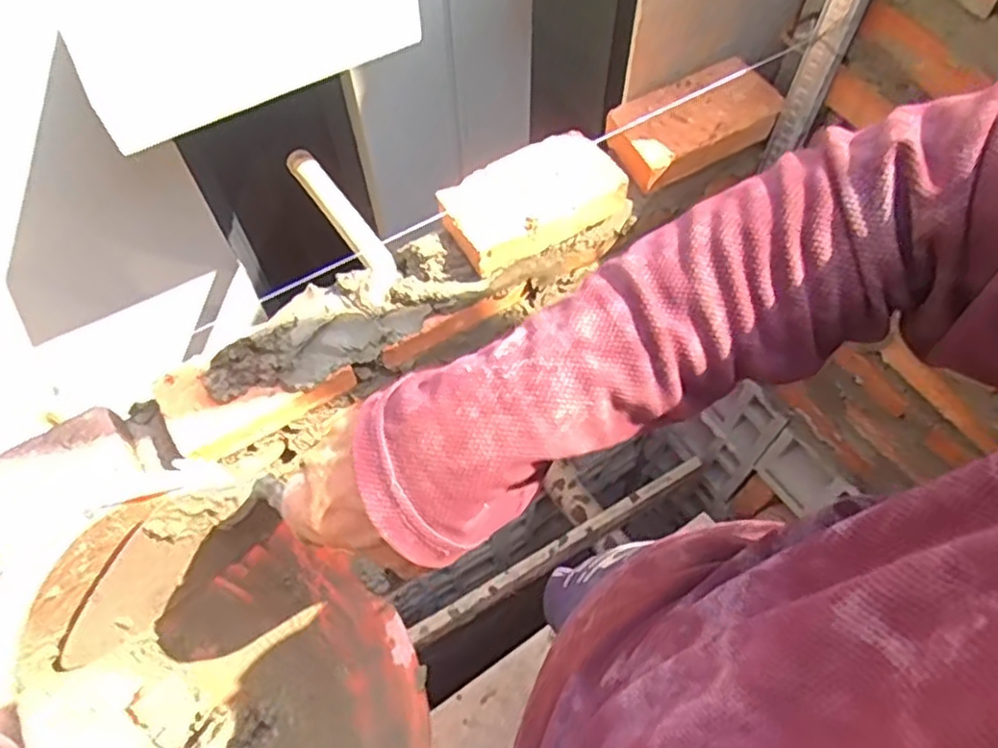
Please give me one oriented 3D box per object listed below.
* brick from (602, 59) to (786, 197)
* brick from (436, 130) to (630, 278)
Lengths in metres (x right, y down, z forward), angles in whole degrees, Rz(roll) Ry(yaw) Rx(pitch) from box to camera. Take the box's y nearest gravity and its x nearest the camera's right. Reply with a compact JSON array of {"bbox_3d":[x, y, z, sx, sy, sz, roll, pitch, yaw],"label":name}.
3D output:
[{"bbox_3d":[0.221,-0.290,0.823,0.188,0.048,0.098,-26,63,-13],"label":"brick"},{"bbox_3d":[0.035,-0.191,0.778,0.193,0.052,0.104,-30,64,-15],"label":"brick"}]

